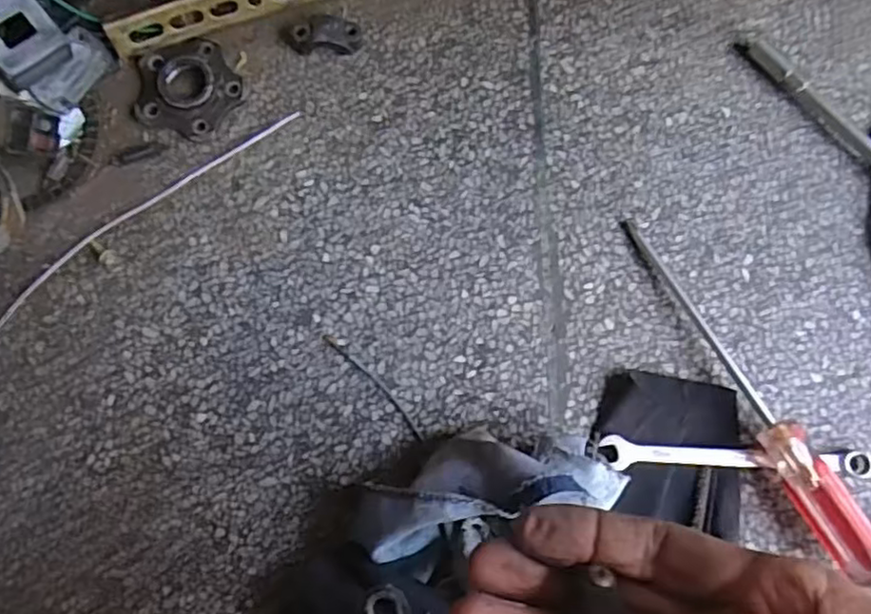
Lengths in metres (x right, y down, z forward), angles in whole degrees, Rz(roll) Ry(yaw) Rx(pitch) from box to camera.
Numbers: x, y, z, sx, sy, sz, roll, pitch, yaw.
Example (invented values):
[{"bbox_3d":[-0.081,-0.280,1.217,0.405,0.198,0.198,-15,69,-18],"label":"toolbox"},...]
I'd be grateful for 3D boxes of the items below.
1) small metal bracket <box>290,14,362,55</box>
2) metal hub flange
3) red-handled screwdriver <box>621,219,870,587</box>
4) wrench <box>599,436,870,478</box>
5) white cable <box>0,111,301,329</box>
[{"bbox_3d":[-0.069,-0.171,0.405,0.044,0.017,0.019,-8,80,-3],"label":"small metal bracket"},{"bbox_3d":[-0.156,-0.137,0.401,0.059,0.011,0.063,0,80,-1],"label":"metal hub flange"},{"bbox_3d":[0.174,0.045,0.364,0.026,0.026,0.225,-30,78,-6],"label":"red-handled screwdriver"},{"bbox_3d":[0.176,0.086,0.371,0.157,0.009,0.017,2,80,-1],"label":"wrench"},{"bbox_3d":[-0.221,-0.011,0.386,0.040,0.004,0.342,43,82,6],"label":"white cable"}]

